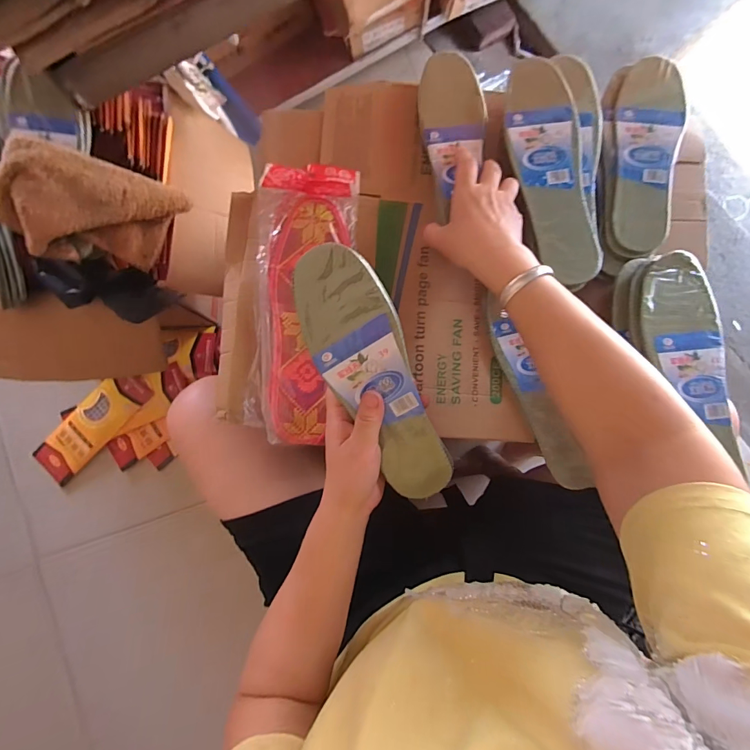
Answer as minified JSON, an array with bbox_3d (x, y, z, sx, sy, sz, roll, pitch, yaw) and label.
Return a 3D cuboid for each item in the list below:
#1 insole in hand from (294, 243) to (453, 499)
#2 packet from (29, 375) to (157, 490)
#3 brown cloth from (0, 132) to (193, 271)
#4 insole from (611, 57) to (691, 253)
[{"bbox_3d":[-0.002,0.006,0.341,0.074,0.009,0.229,-20,104,6],"label":"insole in hand"},{"bbox_3d":[-0.634,0.112,0.887,0.101,0.020,0.292,45,86,1],"label":"packet"},{"bbox_3d":[-0.380,-0.219,0.539,0.203,0.051,0.140,8,104,-42],"label":"brown cloth"},{"bbox_3d":[0.300,-0.242,0.436,0.070,0.016,0.213,10,86,-1],"label":"insole"}]

